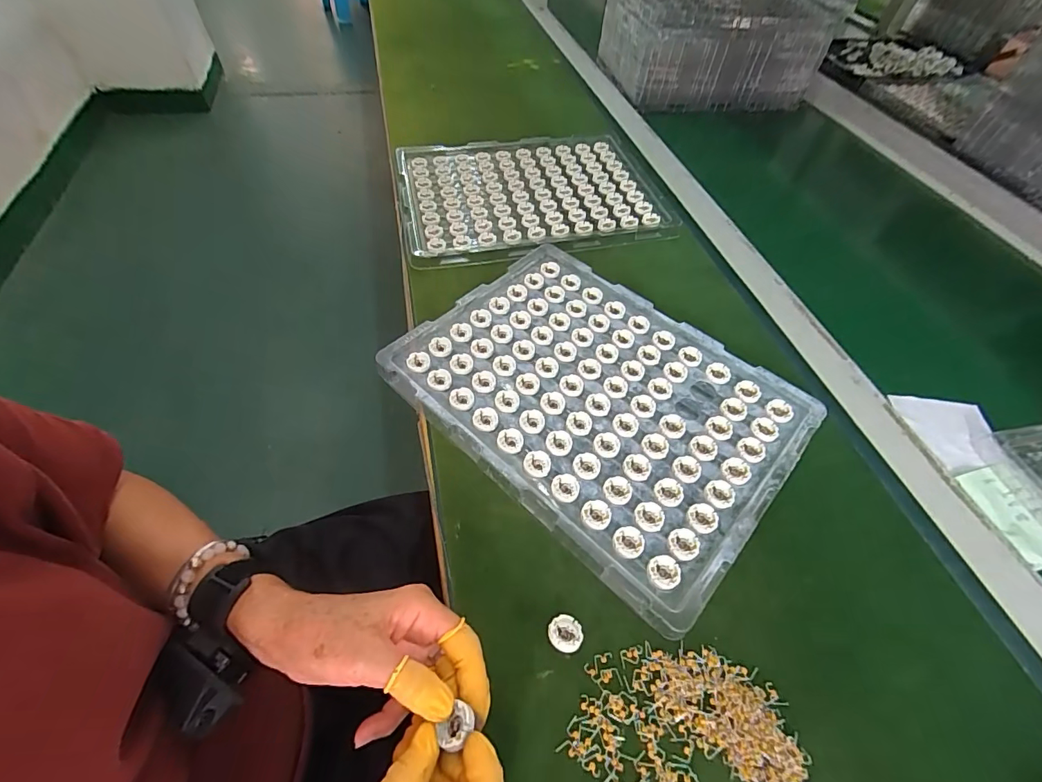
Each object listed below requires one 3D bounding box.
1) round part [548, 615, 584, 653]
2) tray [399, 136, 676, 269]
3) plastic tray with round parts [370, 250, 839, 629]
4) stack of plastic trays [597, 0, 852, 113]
[{"bbox_3d":[0.030,0.166,0.299,0.022,0.011,0.022,2,55,-3],"label":"round part"},{"bbox_3d":[0.012,-0.276,0.608,0.344,0.017,0.261,-8,56,-10],"label":"tray"},{"bbox_3d":[0.067,-0.003,0.412,0.342,0.018,0.252,39,61,21],"label":"plastic tray with round parts"},{"bbox_3d":[0.351,-0.689,0.847,0.361,0.124,0.283,-6,55,-9],"label":"stack of plastic trays"}]

